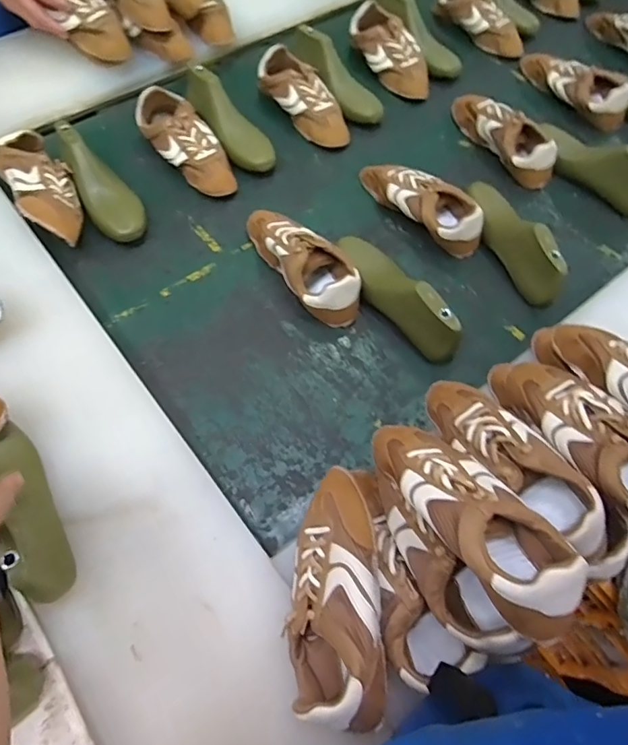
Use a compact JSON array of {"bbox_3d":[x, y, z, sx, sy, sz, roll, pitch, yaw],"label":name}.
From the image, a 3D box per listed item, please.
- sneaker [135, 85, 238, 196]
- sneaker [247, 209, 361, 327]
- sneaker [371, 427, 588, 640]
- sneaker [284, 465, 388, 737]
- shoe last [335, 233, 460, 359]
[{"bbox_3d":[-0.220,-0.401,0.875,0.101,0.067,0.228,-35,72,-18],"label":"sneaker"},{"bbox_3d":[-0.017,-0.177,0.769,0.096,0.076,0.236,-33,71,-17],"label":"sneaker"},{"bbox_3d":[0.139,0.124,0.470,0.101,0.073,0.241,-30,47,-16],"label":"sneaker"},{"bbox_3d":[0.019,0.217,0.508,0.089,0.076,0.235,0,65,-3],"label":"sneaker"},{"bbox_3d":[0.124,-0.123,0.745,0.084,0.089,0.247,-25,69,-14],"label":"shoe last"}]

